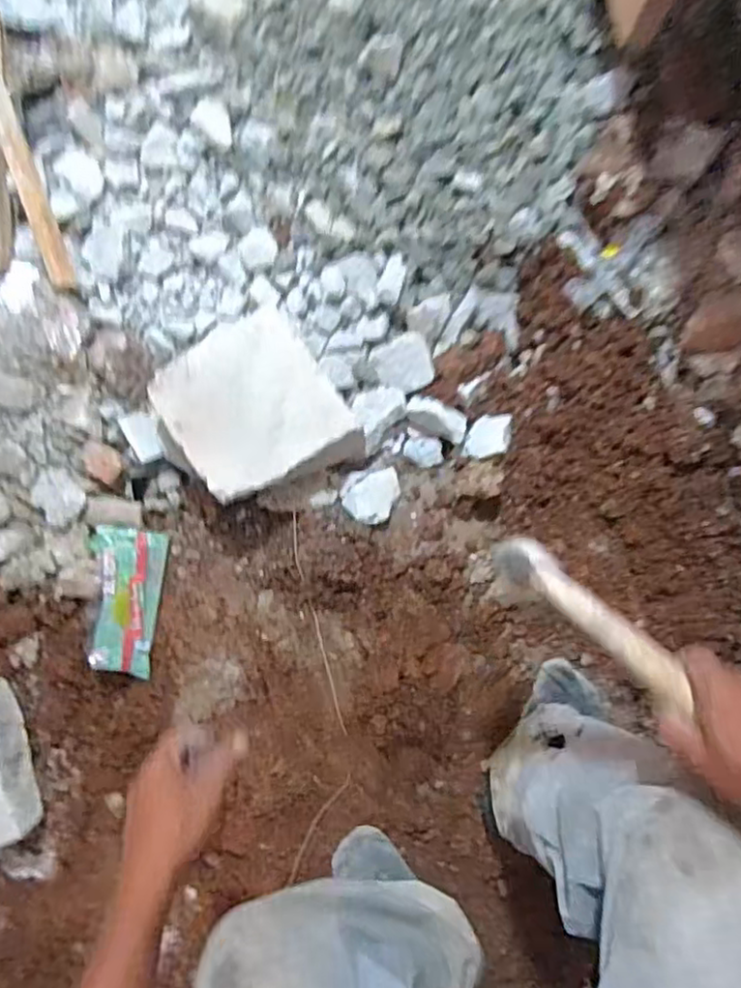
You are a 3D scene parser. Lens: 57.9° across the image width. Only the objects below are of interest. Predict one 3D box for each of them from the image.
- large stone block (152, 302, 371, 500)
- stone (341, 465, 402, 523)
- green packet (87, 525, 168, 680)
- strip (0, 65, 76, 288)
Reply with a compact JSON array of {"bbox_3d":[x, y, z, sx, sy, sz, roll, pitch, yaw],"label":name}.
[{"bbox_3d":[-0.145,-0.105,0.856,0.217,0.100,0.212,-25,91,3],"label":"large stone block"},{"bbox_3d":[0.001,0.004,0.896,0.078,0.050,0.069,-7,92,2],"label":"stone"},{"bbox_3d":[-0.341,0.147,0.917,0.095,0.031,0.198,9,93,2],"label":"green packet"},{"bbox_3d":[-0.495,-0.525,0.889,0.034,0.009,0.512,-21,92,-21],"label":"strip"}]

